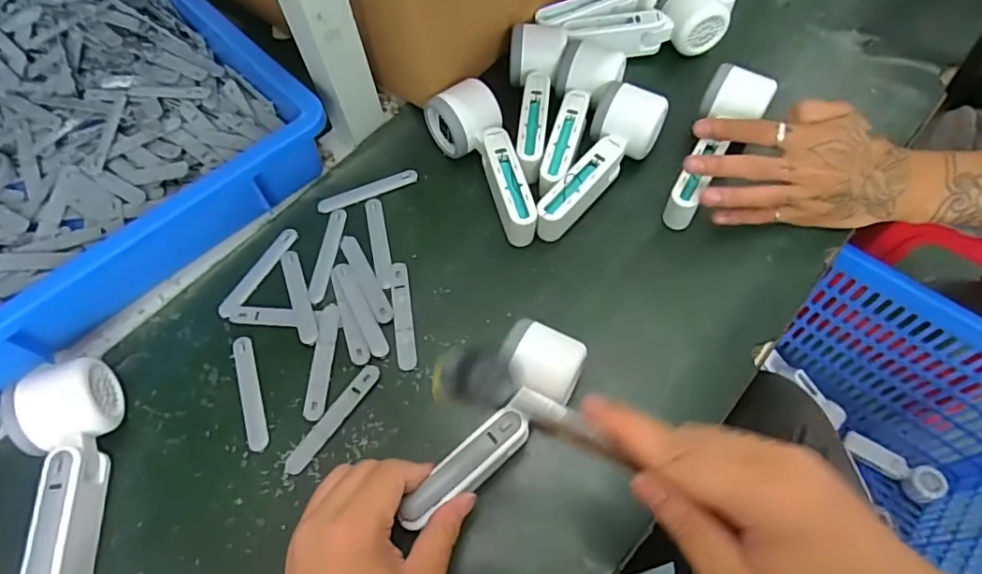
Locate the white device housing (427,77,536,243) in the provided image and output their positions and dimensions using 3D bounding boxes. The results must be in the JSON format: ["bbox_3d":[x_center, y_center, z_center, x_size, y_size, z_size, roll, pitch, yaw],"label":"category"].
[{"bbox_3d":[-0.009,-0.112,0.512,0.065,0.058,0.158,-17,61,-6],"label":"white device housing"}]

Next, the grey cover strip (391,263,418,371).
[{"bbox_3d":[-0.073,0.022,0.469,0.015,0.004,0.096,-9,61,-2],"label":"grey cover strip"}]

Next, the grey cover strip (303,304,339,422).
[{"bbox_3d":[-0.135,0.058,0.451,0.019,0.004,0.095,-3,61,1],"label":"grey cover strip"}]

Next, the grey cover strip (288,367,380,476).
[{"bbox_3d":[-0.120,0.100,0.433,0.014,0.004,0.096,31,67,19],"label":"grey cover strip"}]

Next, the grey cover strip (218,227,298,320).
[{"bbox_3d":[-0.202,-0.014,0.491,0.016,0.004,0.095,25,65,16],"label":"grey cover strip"}]

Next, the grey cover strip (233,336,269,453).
[{"bbox_3d":[-0.189,0.082,0.444,0.015,0.004,0.095,-18,62,-7],"label":"grey cover strip"}]

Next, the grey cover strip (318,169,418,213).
[{"bbox_3d":[-0.115,-0.090,0.529,0.094,0.004,0.018,-22,62,-9],"label":"grey cover strip"}]

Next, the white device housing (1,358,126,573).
[{"bbox_3d":[-0.297,0.136,0.393,0.054,0.064,0.160,-17,61,-6],"label":"white device housing"}]

